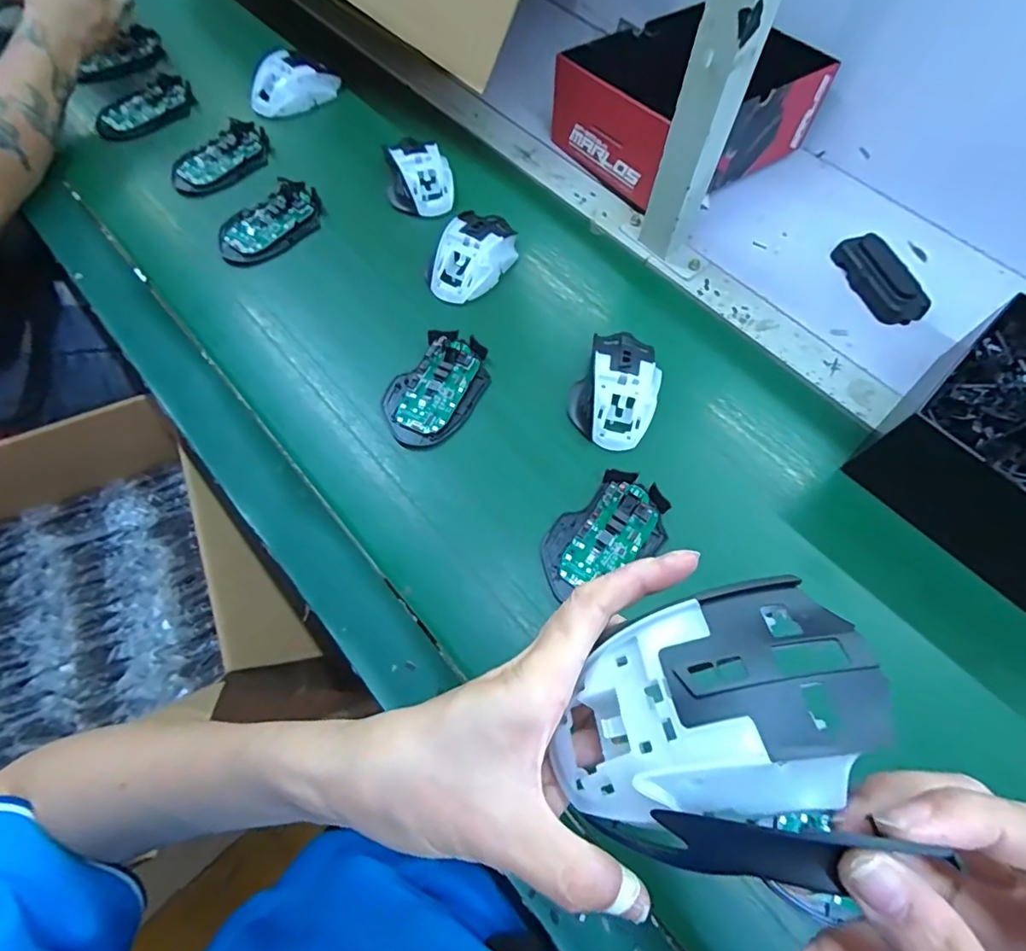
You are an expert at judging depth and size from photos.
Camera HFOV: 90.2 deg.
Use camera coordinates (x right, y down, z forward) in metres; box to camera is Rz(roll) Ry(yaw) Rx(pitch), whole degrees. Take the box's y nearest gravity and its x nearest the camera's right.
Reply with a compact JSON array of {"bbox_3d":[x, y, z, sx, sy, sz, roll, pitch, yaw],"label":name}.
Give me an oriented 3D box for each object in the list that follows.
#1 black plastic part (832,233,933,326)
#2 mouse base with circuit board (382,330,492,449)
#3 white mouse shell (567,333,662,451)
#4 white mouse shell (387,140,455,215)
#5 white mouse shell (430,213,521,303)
[{"bbox_3d":[0.376,-0.202,0.525,0.049,0.022,0.107,-14,69,-6],"label":"black plastic part"},{"bbox_3d":[-0.067,-0.077,0.452,0.073,0.016,0.112,33,72,12],"label":"mouse base with circuit board"},{"bbox_3d":[0.094,-0.078,0.449,0.073,0.038,0.110,22,70,8],"label":"white mouse shell"},{"bbox_3d":[-0.101,-0.323,0.549,0.068,0.032,0.079,-12,69,-5],"label":"white mouse shell"},{"bbox_3d":[-0.038,-0.220,0.508,0.064,0.034,0.111,28,71,10],"label":"white mouse shell"}]

